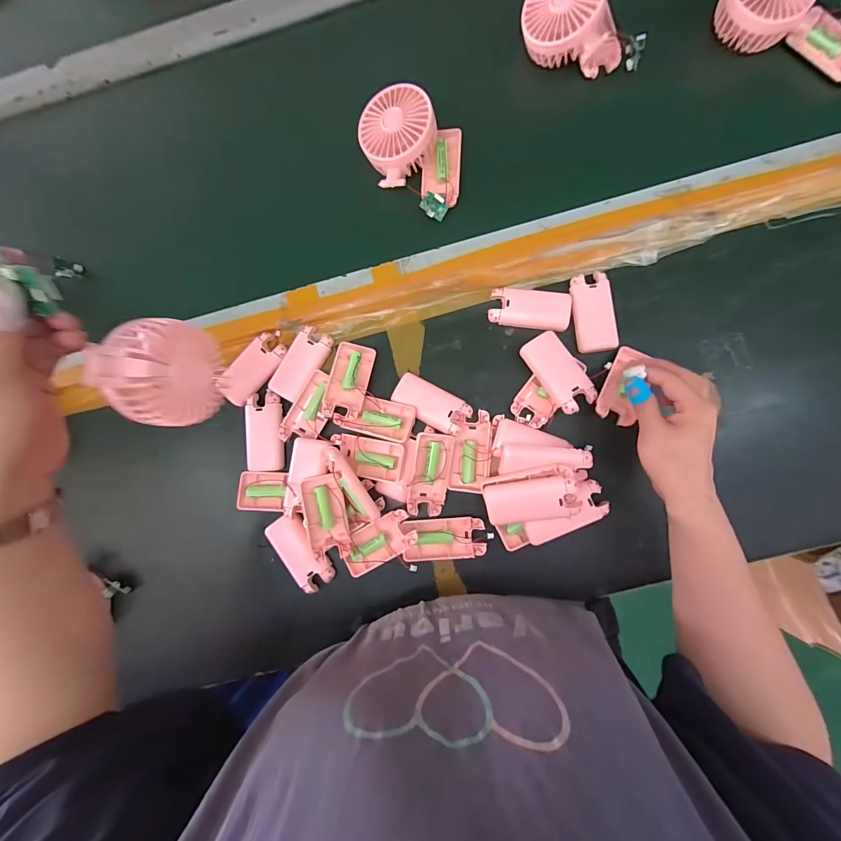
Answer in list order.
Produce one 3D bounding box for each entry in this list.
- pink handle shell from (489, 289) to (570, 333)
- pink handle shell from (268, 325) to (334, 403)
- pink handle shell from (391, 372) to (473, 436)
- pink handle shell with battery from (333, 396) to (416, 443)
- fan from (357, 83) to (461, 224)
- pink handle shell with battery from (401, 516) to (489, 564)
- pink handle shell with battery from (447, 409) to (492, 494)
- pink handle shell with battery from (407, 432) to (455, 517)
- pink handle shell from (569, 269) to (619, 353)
[{"bbox_3d":[0.133,-0.135,0.443,0.094,0.014,0.046,9,87,4],"label":"pink handle shell"},{"bbox_3d":[-0.149,-0.071,0.455,0.044,0.011,0.094,32,89,5],"label":"pink handle shell"},{"bbox_3d":[0.013,-0.020,0.439,0.093,0.025,0.044,31,89,5],"label":"pink handle shell"},{"bbox_3d":[-0.054,-0.004,0.430,0.090,0.020,0.044,14,88,5],"label":"pink handle shell with battery"},{"bbox_3d":[-0.011,-0.315,0.428,0.128,0.050,0.105,22,89,5],"label":"fan"},{"bbox_3d":[0.027,0.138,0.424,0.092,0.013,0.047,-5,86,4],"label":"pink handle shell with battery"},{"bbox_3d":[0.058,0.037,0.430,0.046,0.018,0.093,4,87,4],"label":"pink handle shell with battery"},{"bbox_3d":[0.012,0.063,0.420,0.043,0.016,0.093,9,87,5],"label":"pink handle shell with battery"},{"bbox_3d":[0.207,-0.128,0.435,0.046,0.014,0.091,-7,86,4],"label":"pink handle shell"}]

